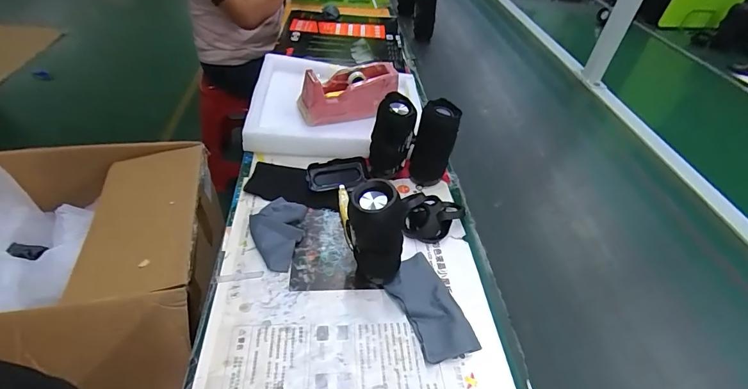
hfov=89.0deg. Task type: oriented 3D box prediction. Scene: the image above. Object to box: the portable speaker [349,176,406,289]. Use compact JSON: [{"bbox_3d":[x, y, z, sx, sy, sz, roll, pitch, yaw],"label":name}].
[{"bbox_3d":[0.001,0.054,0.497,0.068,0.155,0.051,0,42,-8],"label":"portable speaker"}]

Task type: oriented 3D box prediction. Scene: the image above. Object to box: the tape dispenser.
[{"bbox_3d":[-0.054,-0.211,0.784,0.200,0.085,0.076,-13,46,-19],"label":"tape dispenser"}]

